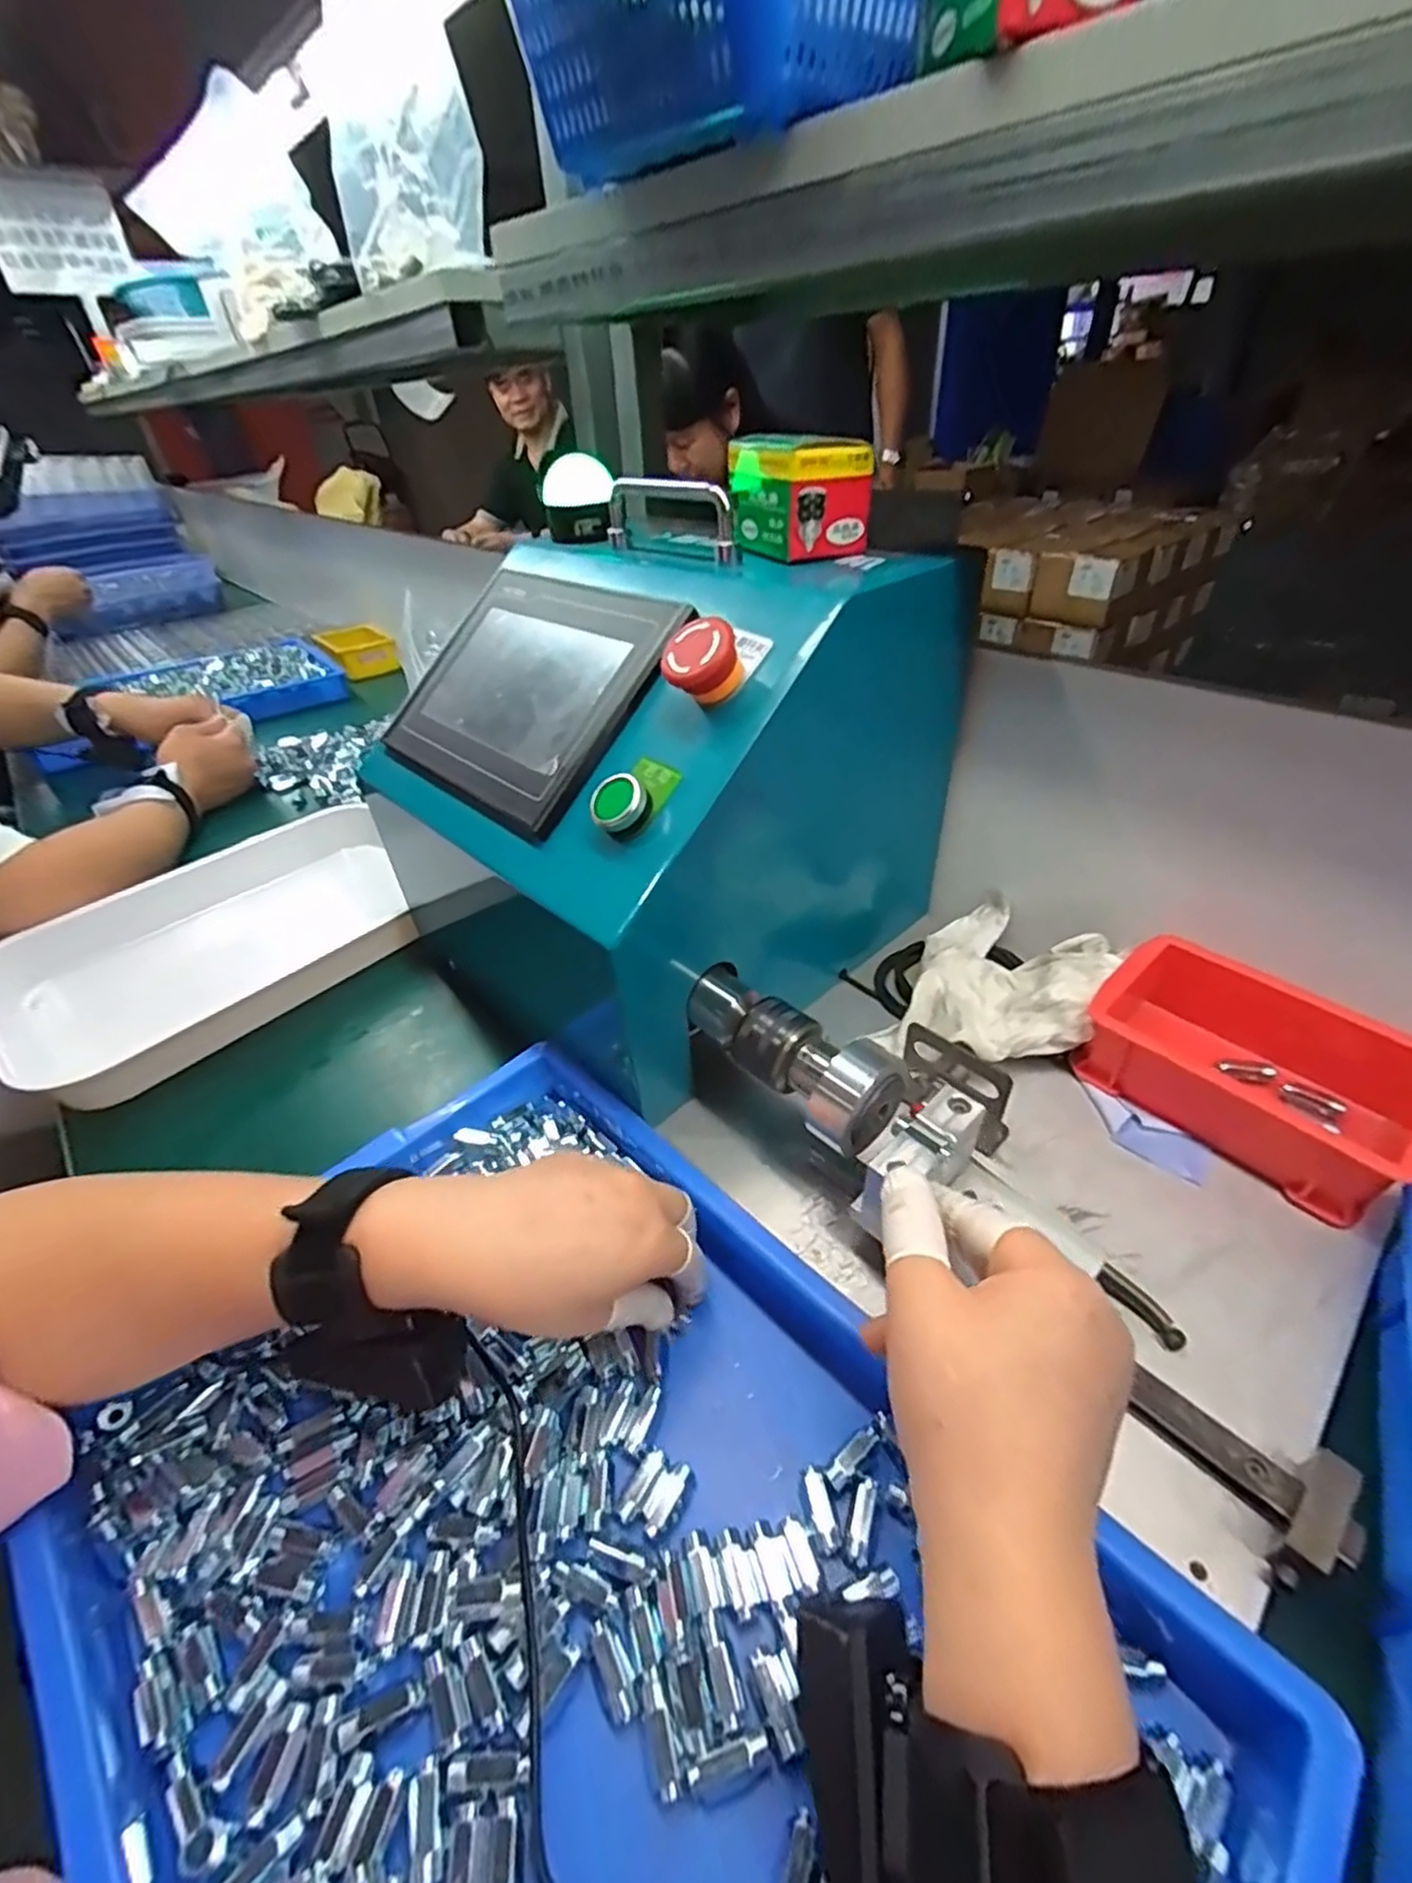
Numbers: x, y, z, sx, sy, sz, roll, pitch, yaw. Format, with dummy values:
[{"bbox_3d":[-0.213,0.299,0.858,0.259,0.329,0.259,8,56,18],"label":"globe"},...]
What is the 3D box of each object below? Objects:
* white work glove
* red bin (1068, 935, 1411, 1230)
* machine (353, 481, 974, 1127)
[{"bbox_3d":[0.193,0.020,0.459,0.114,0.049,0.149,18,44,26],"label":"white work glove"},{"bbox_3d":[0.298,0.067,0.388,0.101,0.060,0.150,-31,46,-29],"label":"red bin"},{"bbox_3d":[-0.033,-0.119,0.490,0.299,0.252,0.283,-33,47,-31],"label":"machine"}]

